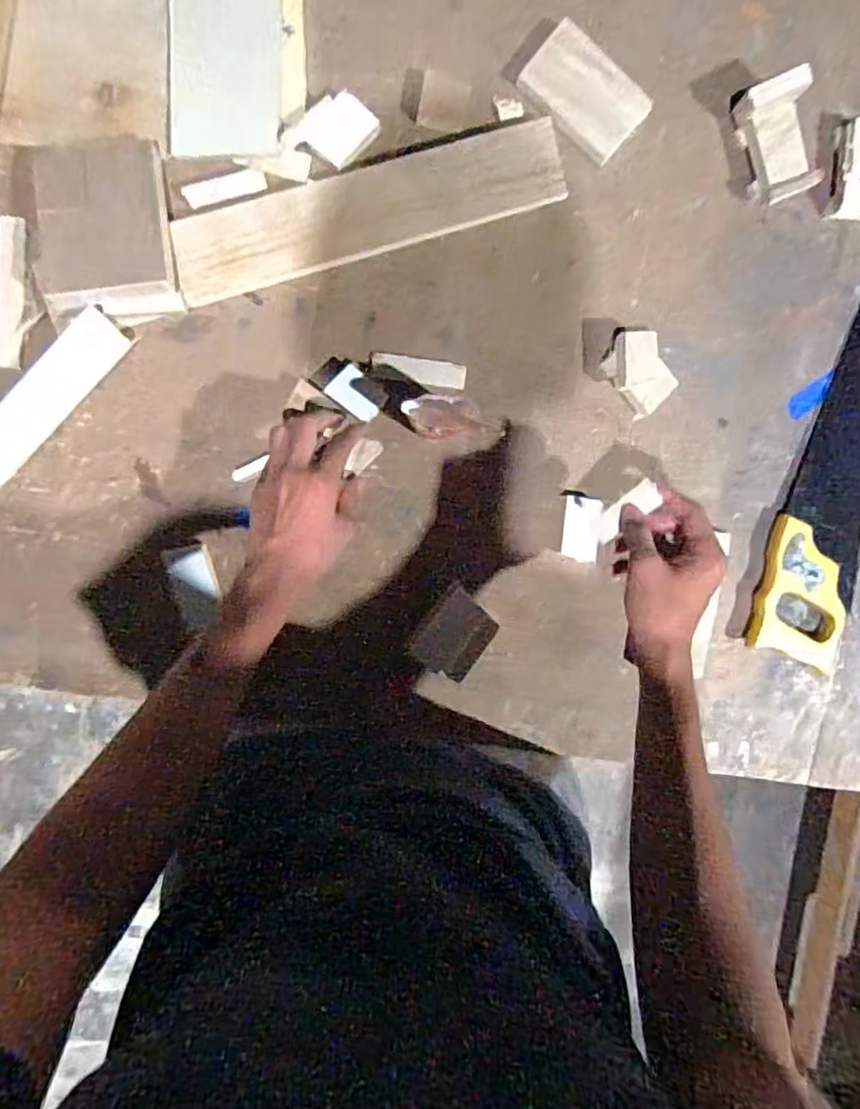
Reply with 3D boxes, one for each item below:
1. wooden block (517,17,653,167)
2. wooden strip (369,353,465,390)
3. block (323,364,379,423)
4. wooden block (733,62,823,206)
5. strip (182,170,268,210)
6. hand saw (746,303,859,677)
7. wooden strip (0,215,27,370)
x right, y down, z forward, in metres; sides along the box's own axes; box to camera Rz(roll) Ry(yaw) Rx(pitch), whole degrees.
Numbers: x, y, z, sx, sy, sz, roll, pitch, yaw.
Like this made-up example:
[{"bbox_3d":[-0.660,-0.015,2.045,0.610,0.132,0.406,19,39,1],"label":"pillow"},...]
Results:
[{"bbox_3d":[0.143,-0.427,0.592,0.111,0.018,0.075,40,91,-8],"label":"wooden block"},{"bbox_3d":[-0.010,-0.175,0.603,0.089,0.005,0.025,6,96,-6],"label":"wooden strip"},{"bbox_3d":[-0.068,-0.150,0.594,0.050,0.010,0.035,36,92,-8],"label":"block"},{"bbox_3d":[0.326,-0.389,0.596,0.057,0.044,0.105,-18,98,-3],"label":"wooden block"},{"bbox_3d":[-0.185,-0.331,0.573,0.072,0.004,0.020,-17,98,-3],"label":"strip"},{"bbox_3d":[0.416,-0.088,0.643,0.101,0.022,0.401,12,95,-6],"label":"hand saw"},{"bbox_3d":[-0.374,-0.232,0.564,0.023,0.006,0.129,7,96,-6],"label":"wooden strip"}]

